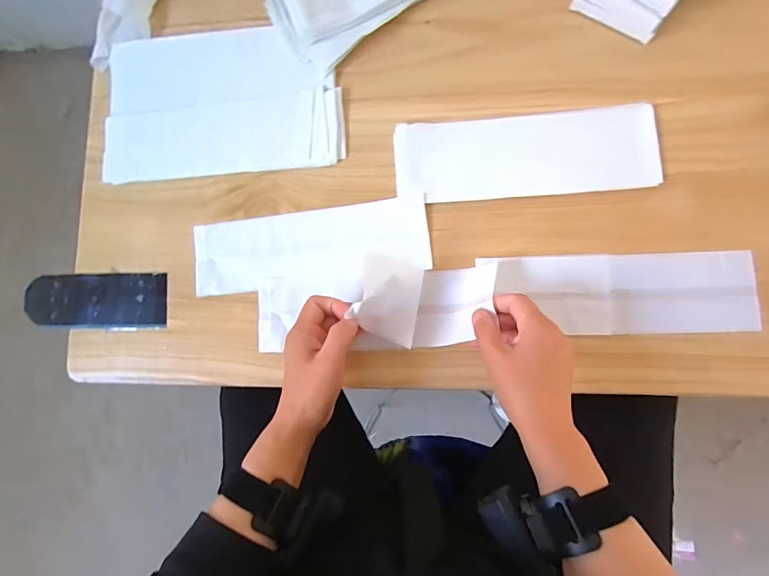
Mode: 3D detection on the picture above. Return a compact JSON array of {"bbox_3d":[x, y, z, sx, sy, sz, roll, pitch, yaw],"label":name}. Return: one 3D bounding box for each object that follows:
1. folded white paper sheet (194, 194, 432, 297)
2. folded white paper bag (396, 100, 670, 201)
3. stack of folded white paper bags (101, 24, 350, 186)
[{"bbox_3d":[-0.078,-0.043,0.417,0.244,0.006,0.074,-7,84,7],"label":"folded white paper sheet"},{"bbox_3d":[0.137,-0.133,0.404,0.248,0.010,0.085,-2,84,7],"label":"folded white paper bag"},{"bbox_3d":[-0.181,-0.205,0.440,0.267,0.013,0.160,-3,84,7],"label":"stack of folded white paper bags"}]

